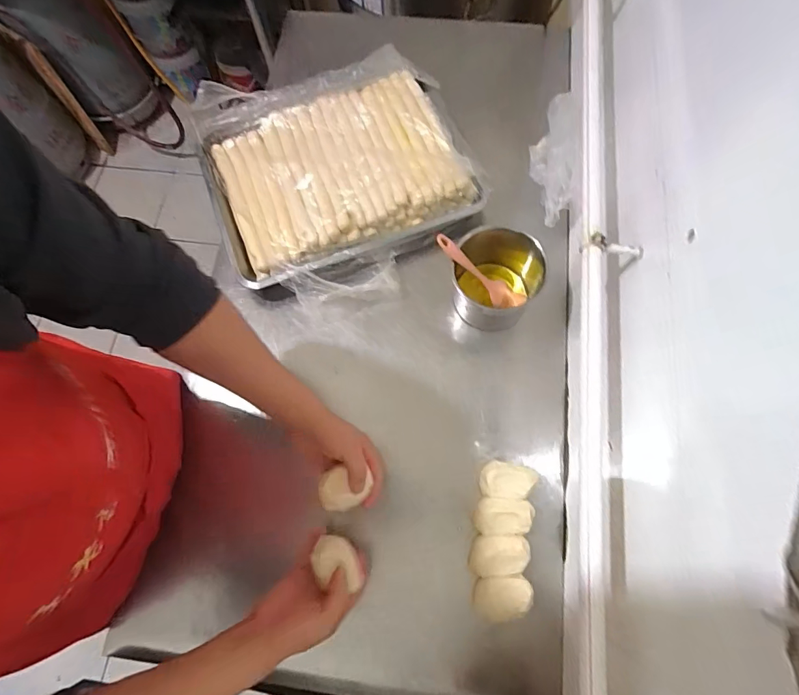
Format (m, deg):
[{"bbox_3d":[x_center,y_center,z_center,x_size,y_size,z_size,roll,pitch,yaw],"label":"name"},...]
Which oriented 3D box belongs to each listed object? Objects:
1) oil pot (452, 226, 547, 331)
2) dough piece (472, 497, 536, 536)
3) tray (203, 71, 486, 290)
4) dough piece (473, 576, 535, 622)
[{"bbox_3d":[0.145,-0.103,0.667,0.119,0.138,0.137,-6,72,0],"label":"oil pot"},{"bbox_3d":[0.140,0.227,0.592,0.077,0.041,0.050,-2,72,1],"label":"dough piece"},{"bbox_3d":[-0.108,-0.290,0.748,0.416,0.079,0.333,-21,72,-5],"label":"tray"},{"bbox_3d":[0.133,0.320,0.555,0.073,0.040,0.055,-6,72,0],"label":"dough piece"}]

